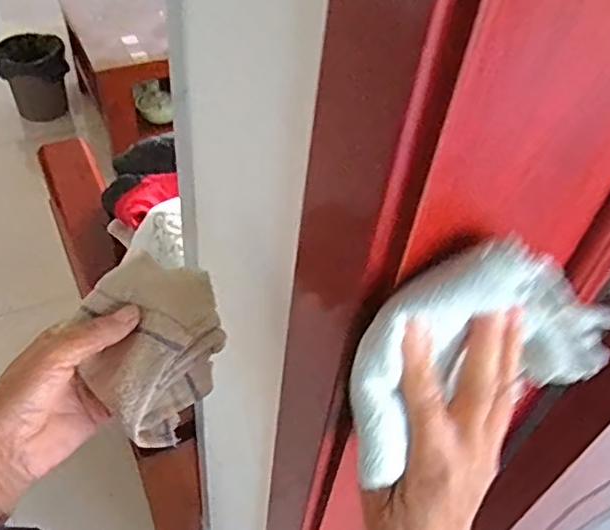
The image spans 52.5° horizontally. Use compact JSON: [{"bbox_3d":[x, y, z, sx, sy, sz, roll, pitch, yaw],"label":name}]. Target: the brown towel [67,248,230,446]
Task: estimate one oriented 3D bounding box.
[{"bbox_3d":[-0.103,0.052,0.405,0.087,0.055,0.100,24,49,16],"label":"brown towel"}]

